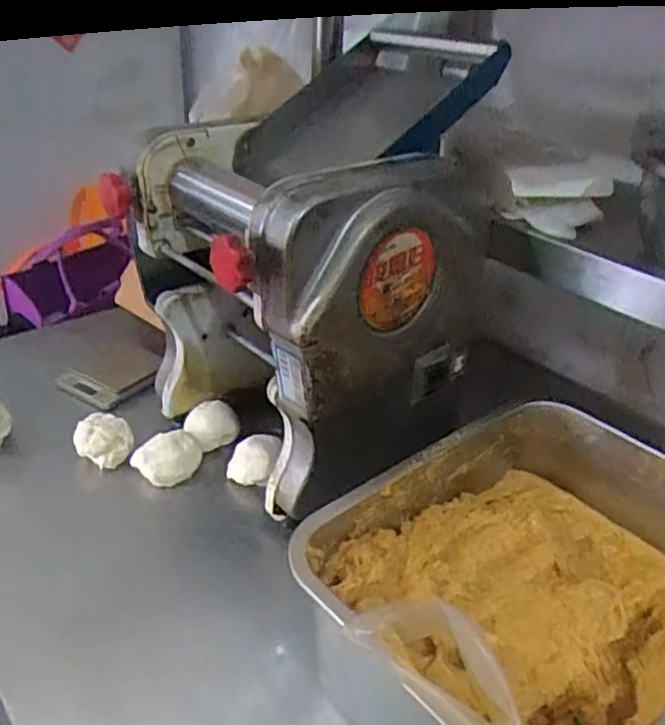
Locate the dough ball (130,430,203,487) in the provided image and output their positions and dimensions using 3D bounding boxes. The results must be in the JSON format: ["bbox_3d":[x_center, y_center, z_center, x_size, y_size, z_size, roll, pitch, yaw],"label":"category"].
[{"bbox_3d":[-0.191,0.108,0.769,0.076,0.039,0.058,-7,32,-16],"label":"dough ball"}]

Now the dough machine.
[{"bbox_3d":[-0.001,-0.107,0.732,0.344,0.366,0.321,-19,37,-32],"label":"dough machine"}]

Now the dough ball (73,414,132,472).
[{"bbox_3d":[-0.271,0.091,0.789,0.063,0.035,0.072,-10,33,-20],"label":"dough ball"}]

